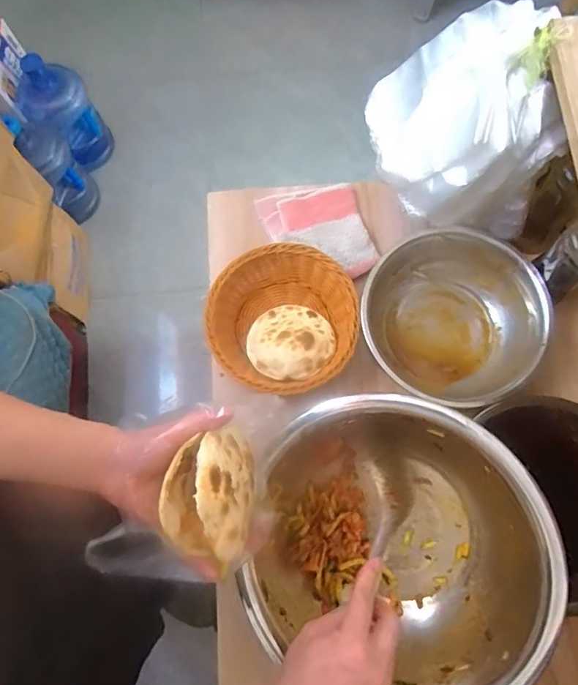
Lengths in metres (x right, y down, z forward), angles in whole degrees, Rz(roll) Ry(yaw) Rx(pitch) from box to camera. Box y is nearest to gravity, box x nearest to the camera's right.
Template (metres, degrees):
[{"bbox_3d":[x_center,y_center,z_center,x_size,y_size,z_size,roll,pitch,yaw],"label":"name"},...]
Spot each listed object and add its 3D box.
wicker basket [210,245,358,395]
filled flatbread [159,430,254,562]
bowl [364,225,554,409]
[{"bbox_3d":[-0.008,-0.027,0.652,0.190,0.065,0.190,-6,74,0],"label":"wicker basket"},{"bbox_3d":[-0.066,0.127,0.407,0.066,0.066,0.103,3,75,2],"label":"filled flatbread"},{"bbox_3d":[0.211,-0.031,0.639,0.214,0.108,0.206,0,75,1],"label":"bowl"}]

